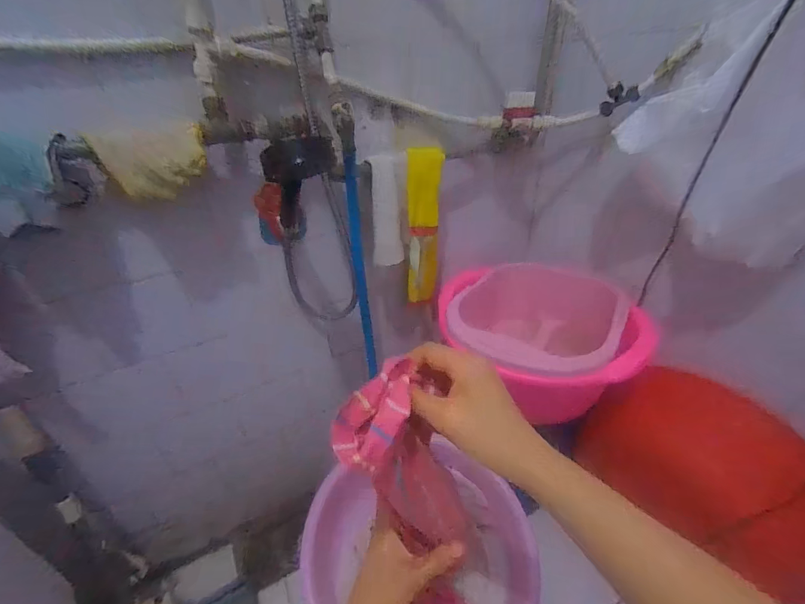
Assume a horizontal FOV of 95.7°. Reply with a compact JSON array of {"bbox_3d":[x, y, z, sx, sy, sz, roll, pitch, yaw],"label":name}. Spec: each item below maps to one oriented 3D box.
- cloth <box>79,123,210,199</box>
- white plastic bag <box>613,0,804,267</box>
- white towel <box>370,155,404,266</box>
[{"bbox_3d":[-0.327,-0.183,0.484,0.126,0.081,0.040,-11,34,-12],"label":"cloth"},{"bbox_3d":[0.462,-0.234,0.491,0.097,0.347,0.277,-19,37,-22],"label":"white plastic bag"},{"bbox_3d":[-0.030,-0.160,0.668,0.056,0.190,0.042,-2,33,1],"label":"white towel"}]

